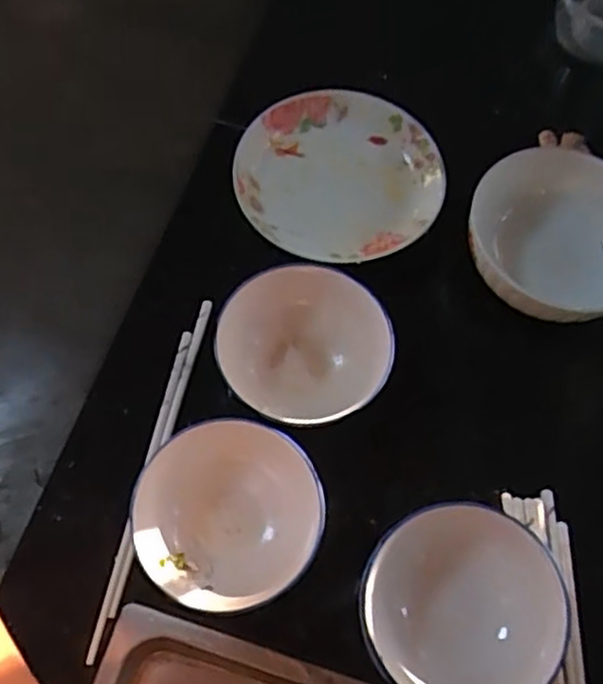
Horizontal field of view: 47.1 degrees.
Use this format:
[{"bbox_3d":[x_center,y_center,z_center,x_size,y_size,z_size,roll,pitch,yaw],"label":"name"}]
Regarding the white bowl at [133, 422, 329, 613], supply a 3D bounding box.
[{"bbox_3d":[-0.050,0.121,0.477,0.123,0.061,0.118,1,66,-2],"label":"white bowl"}]

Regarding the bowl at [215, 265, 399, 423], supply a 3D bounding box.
[{"bbox_3d":[0.001,0.008,0.521,0.122,0.053,0.118,1,66,-2],"label":"bowl"}]

